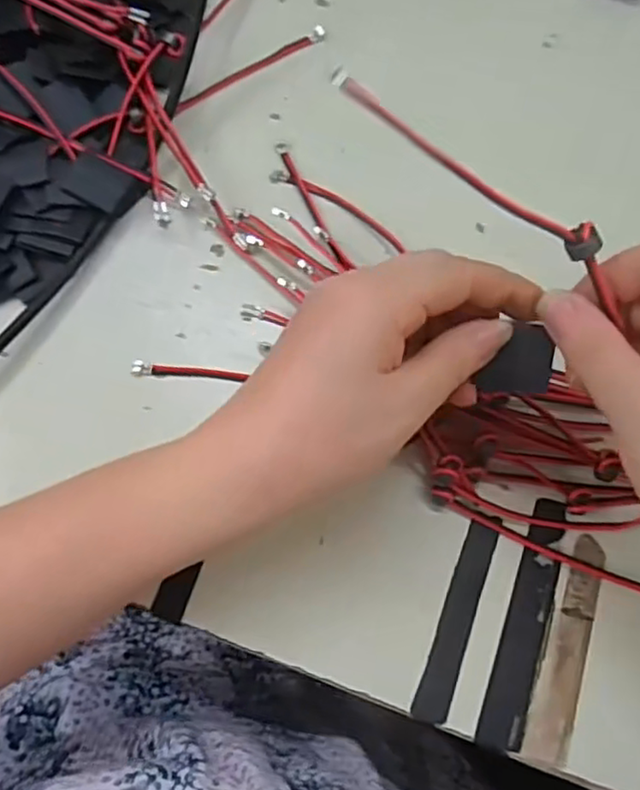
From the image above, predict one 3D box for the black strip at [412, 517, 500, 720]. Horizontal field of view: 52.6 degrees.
[{"bbox_3d":[0.065,0.105,0.303,0.016,0.004,0.092,20,76,6],"label":"black strip"}]

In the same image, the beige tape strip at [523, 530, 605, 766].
[{"bbox_3d":[0.114,0.115,0.298,0.019,0.004,0.100,18,76,6],"label":"beige tape strip"}]

